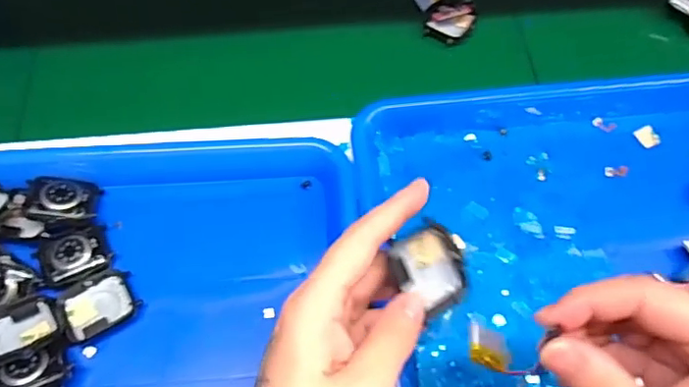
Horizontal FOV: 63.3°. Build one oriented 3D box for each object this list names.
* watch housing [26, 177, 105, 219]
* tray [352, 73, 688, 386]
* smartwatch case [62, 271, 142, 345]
[{"bbox_3d":[-0.191,0.003,0.380,0.045,0.010,0.036,8,50,-19],"label":"watch housing"},{"bbox_3d":[0.182,0.025,0.382,0.329,0.048,0.272,-7,64,-5],"label":"tray"},{"bbox_3d":[-0.154,0.070,0.351,0.042,0.009,0.033,-27,67,-14],"label":"smartwatch case"}]

